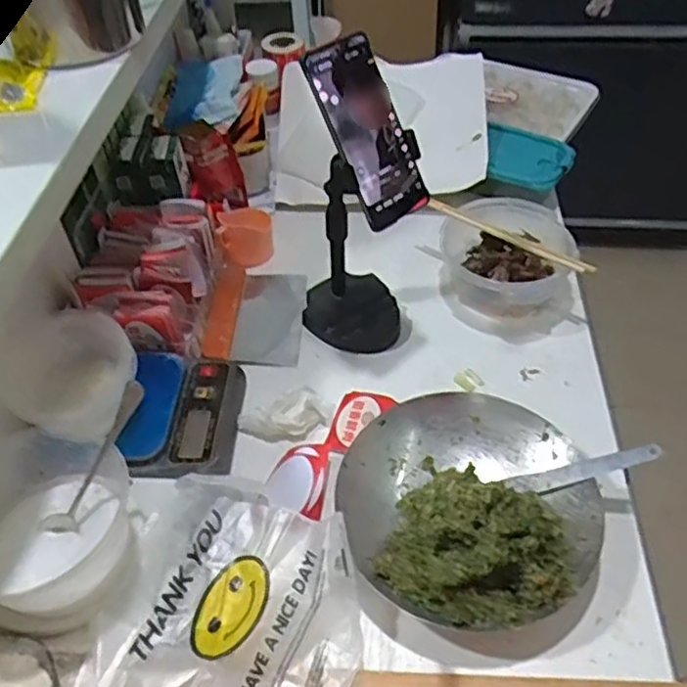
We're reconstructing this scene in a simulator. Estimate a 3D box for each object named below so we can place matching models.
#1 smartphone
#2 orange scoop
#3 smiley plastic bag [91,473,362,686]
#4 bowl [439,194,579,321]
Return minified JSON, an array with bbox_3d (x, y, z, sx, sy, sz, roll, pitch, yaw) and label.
[{"bbox_3d":[0.025,-0.188,0.599,0.077,0.161,0.012,-30,16,-24],"label":"smartphone"},{"bbox_3d":[-0.128,-0.083,0.811,0.064,0.066,0.237,2,47,5],"label":"orange scoop"},{"bbox_3d":[-0.081,0.211,0.551,0.196,0.040,0.199,13,48,15],"label":"smiley plastic bag"},{"bbox_3d":[0.186,-0.094,0.787,0.146,0.079,0.147,-2,47,2],"label":"bowl"}]

